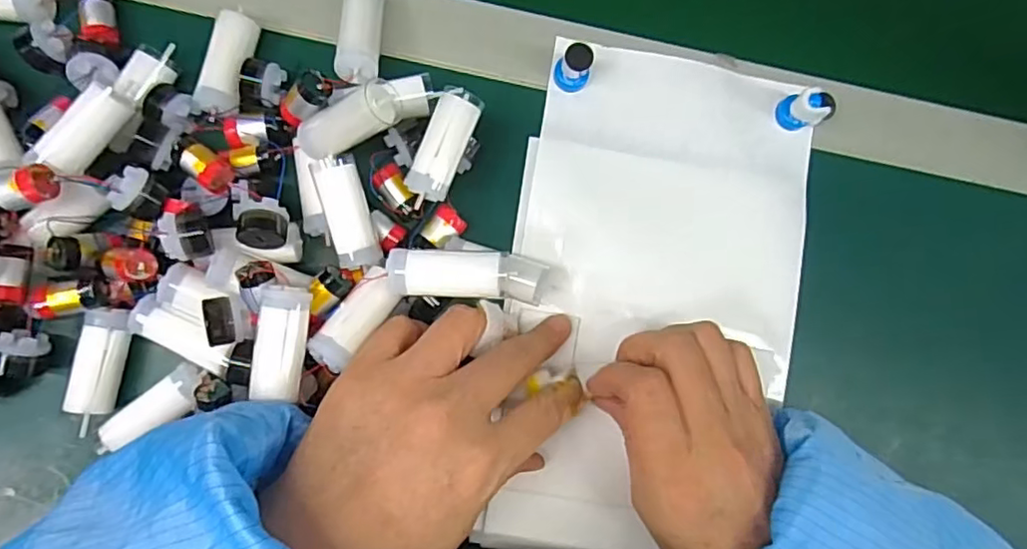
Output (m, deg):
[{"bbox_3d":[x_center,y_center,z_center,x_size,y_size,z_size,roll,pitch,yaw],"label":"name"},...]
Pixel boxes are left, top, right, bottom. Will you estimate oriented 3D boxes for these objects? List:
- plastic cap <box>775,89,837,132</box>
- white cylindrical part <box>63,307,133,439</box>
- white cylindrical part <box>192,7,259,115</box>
[{"bbox_3d":[0.158,-0.089,0.326,0.019,0.023,0.015,7,86,-4],"label":"plastic cap"},{"bbox_3d":[-0.195,0.045,0.284,0.017,0.023,0.057,12,86,-4],"label":"white cylindrical part"},{"bbox_3d":[-0.143,-0.105,0.305,0.019,0.018,0.052,12,86,-4],"label":"white cylindrical part"}]

